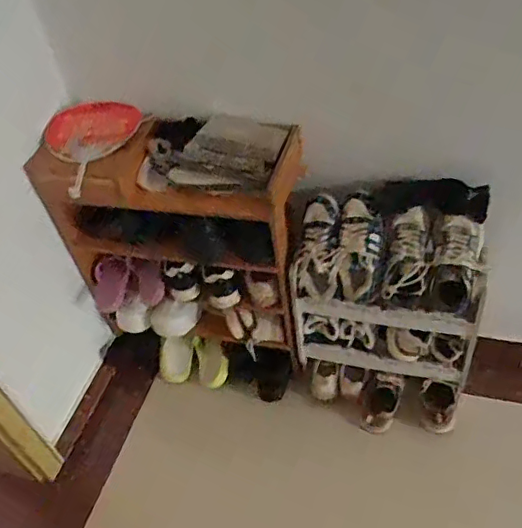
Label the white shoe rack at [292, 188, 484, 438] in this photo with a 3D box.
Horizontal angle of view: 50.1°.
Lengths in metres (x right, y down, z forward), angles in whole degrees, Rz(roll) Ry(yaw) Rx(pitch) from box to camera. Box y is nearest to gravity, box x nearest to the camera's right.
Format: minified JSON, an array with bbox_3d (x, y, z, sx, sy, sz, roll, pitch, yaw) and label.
[{"bbox_3d":[0.292,0.135,1.337,0.420,0.545,0.241,8,48,14],"label":"white shoe rack"}]

